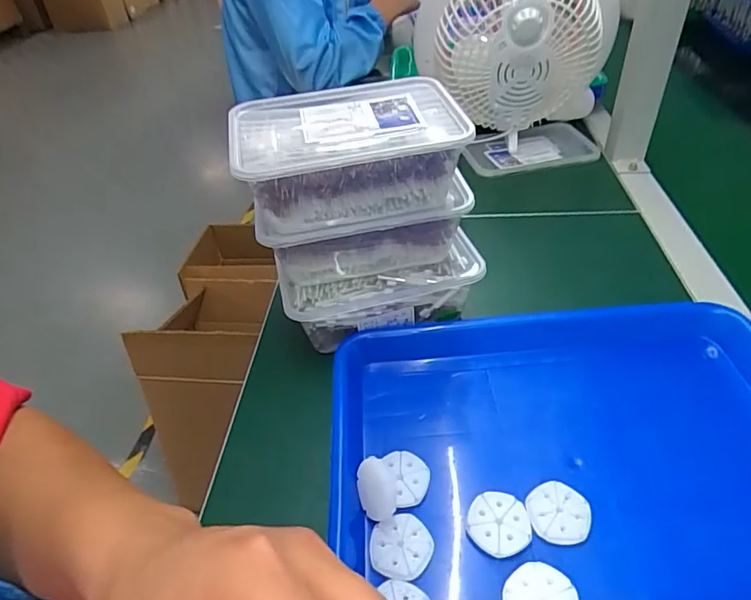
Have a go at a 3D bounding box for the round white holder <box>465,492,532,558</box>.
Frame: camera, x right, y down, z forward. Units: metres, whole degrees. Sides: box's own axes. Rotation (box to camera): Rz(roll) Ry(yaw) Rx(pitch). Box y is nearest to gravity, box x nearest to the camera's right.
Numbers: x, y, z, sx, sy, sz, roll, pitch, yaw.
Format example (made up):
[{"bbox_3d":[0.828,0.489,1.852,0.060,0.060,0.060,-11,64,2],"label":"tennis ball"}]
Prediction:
[{"bbox_3d":[0.077,0.140,0.314,0.037,0.009,0.037,-3,41,3],"label":"round white holder"}]

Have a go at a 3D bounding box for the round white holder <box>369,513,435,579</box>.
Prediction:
[{"bbox_3d":[0.016,0.150,0.309,0.038,0.004,0.037,-3,41,3],"label":"round white holder"}]

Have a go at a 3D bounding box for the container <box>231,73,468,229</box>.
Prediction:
[{"bbox_3d":[-0.021,-0.112,0.394,0.170,0.067,0.116,-11,41,-6],"label":"container"}]

